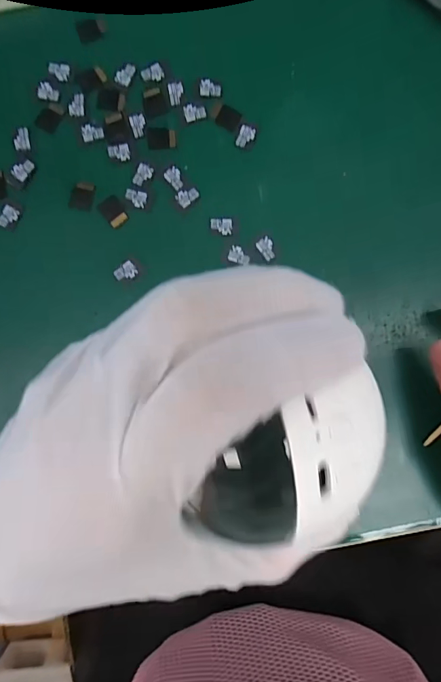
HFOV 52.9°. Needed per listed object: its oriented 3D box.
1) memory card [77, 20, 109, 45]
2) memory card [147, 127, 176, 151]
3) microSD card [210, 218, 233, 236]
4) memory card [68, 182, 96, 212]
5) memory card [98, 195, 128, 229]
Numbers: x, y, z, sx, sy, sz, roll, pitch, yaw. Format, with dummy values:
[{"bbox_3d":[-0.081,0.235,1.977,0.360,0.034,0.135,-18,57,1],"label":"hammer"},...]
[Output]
[{"bbox_3d":[-0.067,-0.163,0.232,0.015,0.004,0.012,-12,87,1],"label":"memory card"},{"bbox_3d":[-0.030,-0.104,0.228,0.015,0.004,0.012,-2,88,2],"label":"memory card"},{"bbox_3d":[0.000,-0.058,0.224,0.011,0.004,0.009,3,86,0],"label":"microSD card"},{"bbox_3d":[-0.071,-0.074,0.227,0.012,0.004,0.014,13,89,-2],"label":"memory card"},{"bbox_3d":[-0.054,-0.066,0.227,0.011,0.004,0.015,-36,85,-1],"label":"memory card"}]

